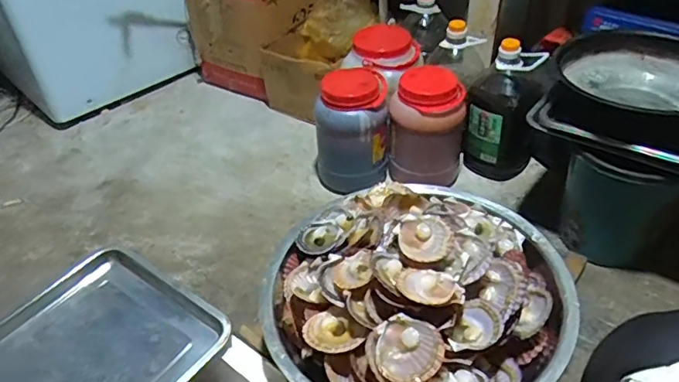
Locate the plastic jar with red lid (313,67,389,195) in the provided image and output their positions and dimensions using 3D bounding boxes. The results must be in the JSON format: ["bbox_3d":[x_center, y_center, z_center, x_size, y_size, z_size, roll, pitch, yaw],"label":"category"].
[{"bbox_3d":[0.028,-0.132,1.278,0.178,0.271,0.160,0,40,5],"label":"plastic jar with red lid"}]

